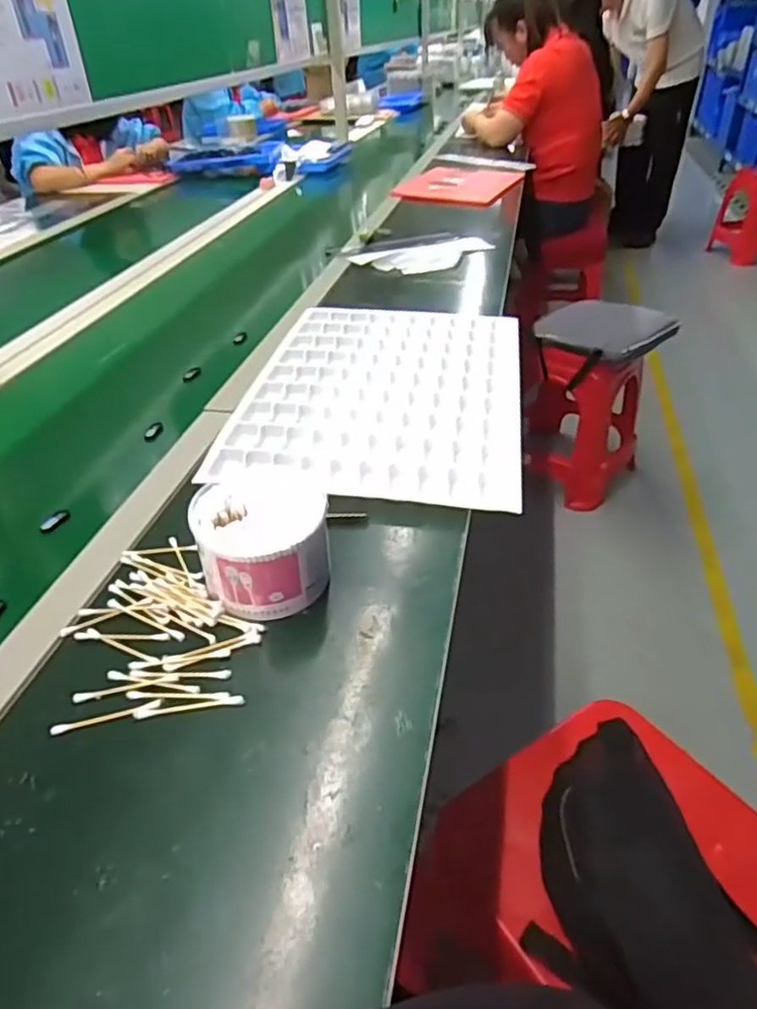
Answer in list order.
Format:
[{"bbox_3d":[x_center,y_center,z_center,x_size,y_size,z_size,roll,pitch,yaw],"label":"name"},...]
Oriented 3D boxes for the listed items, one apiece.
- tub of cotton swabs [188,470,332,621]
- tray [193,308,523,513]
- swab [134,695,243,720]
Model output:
[{"bbox_3d":[-0.096,0.030,0.540,0.104,0.074,0.109,0,38,0],"label":"tub of cotton swabs"},{"bbox_3d":[0.013,-0.155,0.822,0.327,0.014,0.470,6,39,7],"label":"tray"},{"bbox_3d":[-0.134,0.143,0.455,0.075,0.004,0.007,-6,39,-8],"label":"swab"}]

